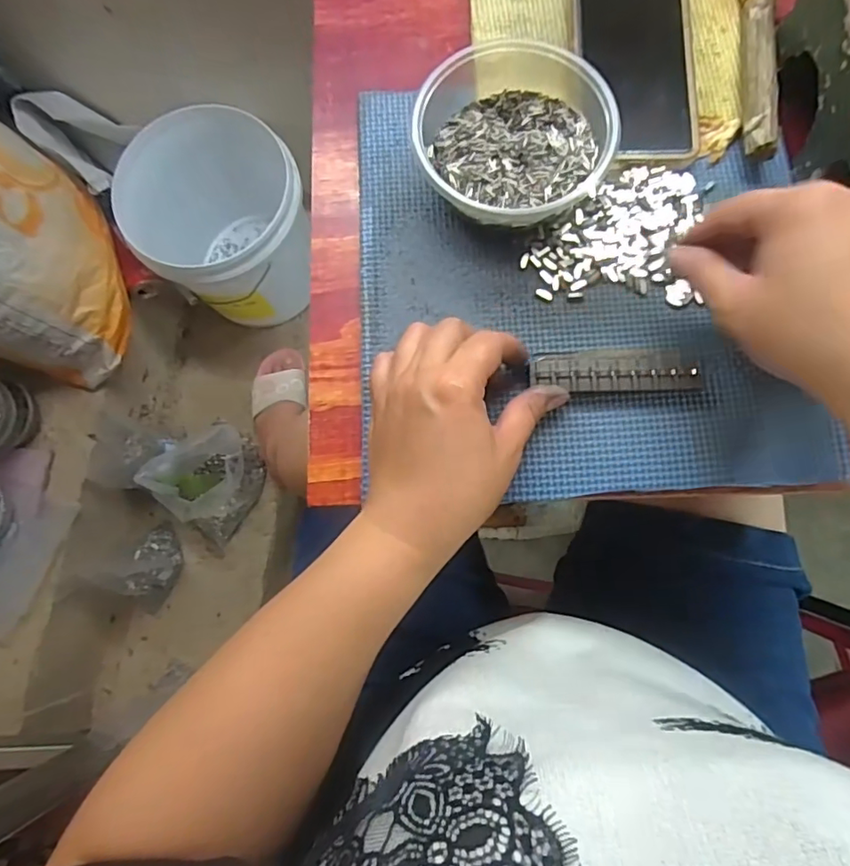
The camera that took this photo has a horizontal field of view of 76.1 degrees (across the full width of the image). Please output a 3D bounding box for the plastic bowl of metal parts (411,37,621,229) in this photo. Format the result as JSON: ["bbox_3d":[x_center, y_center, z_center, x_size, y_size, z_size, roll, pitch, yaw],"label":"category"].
[{"bbox_3d":[0.045,-0.180,0.331,0.109,0.050,0.127,-36,79,-6],"label":"plastic bowl of metal parts"}]

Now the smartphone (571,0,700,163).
[{"bbox_3d":[0.138,-0.243,0.353,0.073,0.009,0.147,-2,78,1],"label":"smartphone"}]

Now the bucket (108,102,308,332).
[{"bbox_3d":[-0.330,-0.337,0.915,0.242,0.262,0.242,0,78,2],"label":"bucket"}]

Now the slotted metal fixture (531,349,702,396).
[{"bbox_3d":[0.108,-0.035,0.315,0.093,0.011,0.028,1,78,2],"label":"slotted metal fixture"}]

